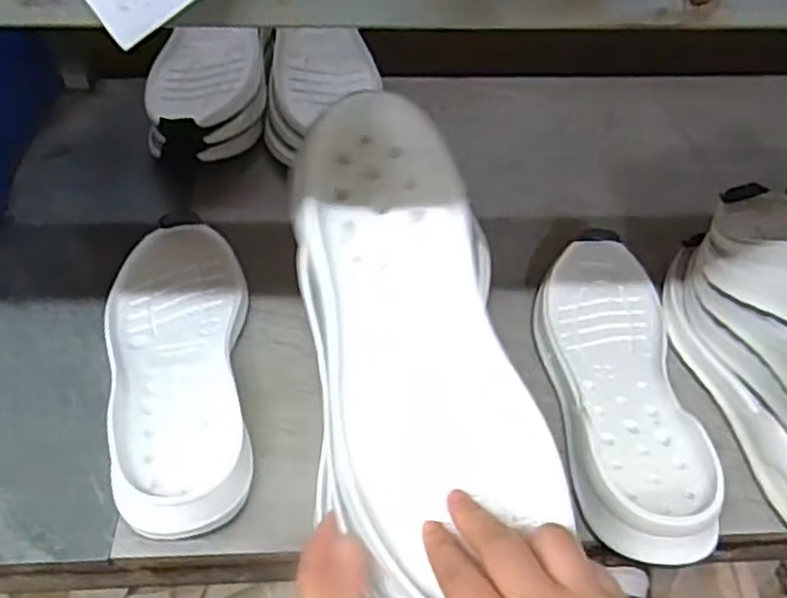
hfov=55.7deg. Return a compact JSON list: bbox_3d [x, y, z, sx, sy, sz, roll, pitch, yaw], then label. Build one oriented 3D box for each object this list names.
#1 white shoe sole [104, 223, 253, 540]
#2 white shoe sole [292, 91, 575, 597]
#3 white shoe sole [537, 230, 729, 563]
[{"bbox_3d":[-0.167,0.048,0.570,0.113,0.043,0.291,-5,46,-8],"label":"white shoe sole"},{"bbox_3d":[0.015,0.031,0.399,0.114,0.030,0.284,-8,78,-10],"label":"white shoe sole"},{"bbox_3d":[0.169,0.053,0.568,0.098,0.034,0.293,3,45,0],"label":"white shoe sole"}]

